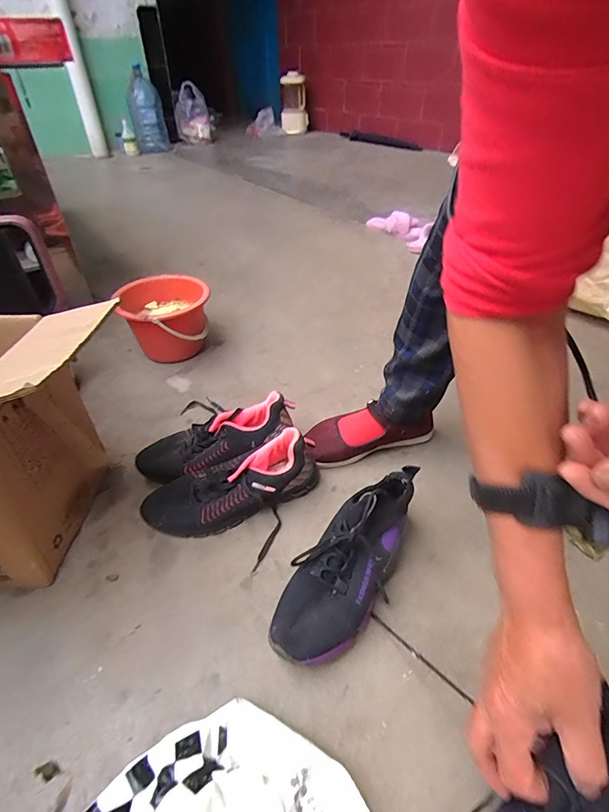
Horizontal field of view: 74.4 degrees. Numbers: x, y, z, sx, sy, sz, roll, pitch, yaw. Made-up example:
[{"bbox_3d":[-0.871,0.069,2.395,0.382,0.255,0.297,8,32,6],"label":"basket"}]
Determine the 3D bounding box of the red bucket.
[{"bbox_3d":[-0.288,-0.187,0.872,0.177,0.137,0.192,0,40,0],"label":"red bucket"}]

